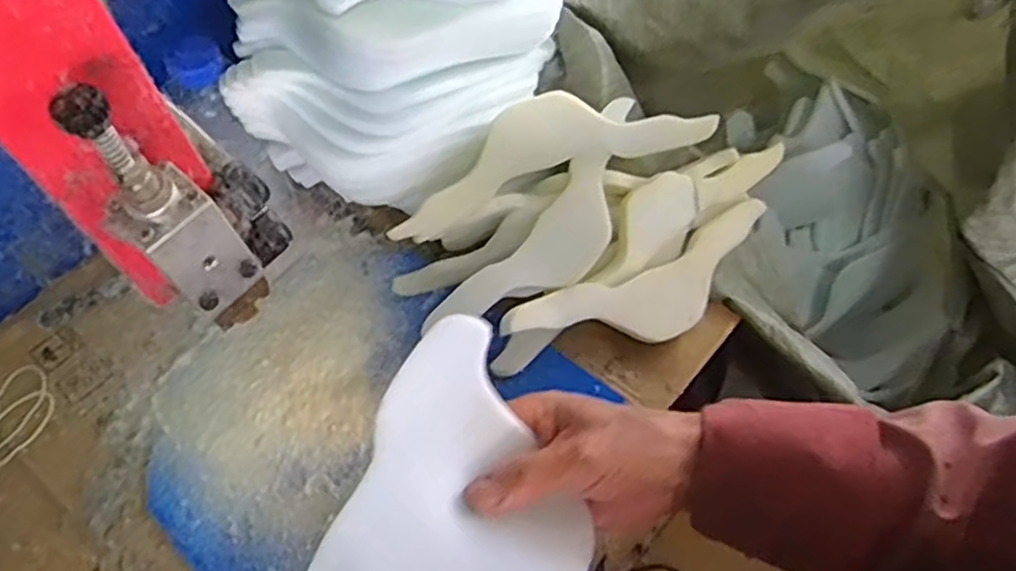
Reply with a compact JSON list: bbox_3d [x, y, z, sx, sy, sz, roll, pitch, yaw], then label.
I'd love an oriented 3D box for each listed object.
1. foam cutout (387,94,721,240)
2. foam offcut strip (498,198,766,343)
[{"bbox_3d":[0.030,-0.109,0.584,0.258,0.024,0.072,-19,98,0],"label":"foam cutout"},{"bbox_3d":[0.125,0.005,0.611,0.262,0.015,0.073,-24,90,-21],"label":"foam offcut strip"}]

